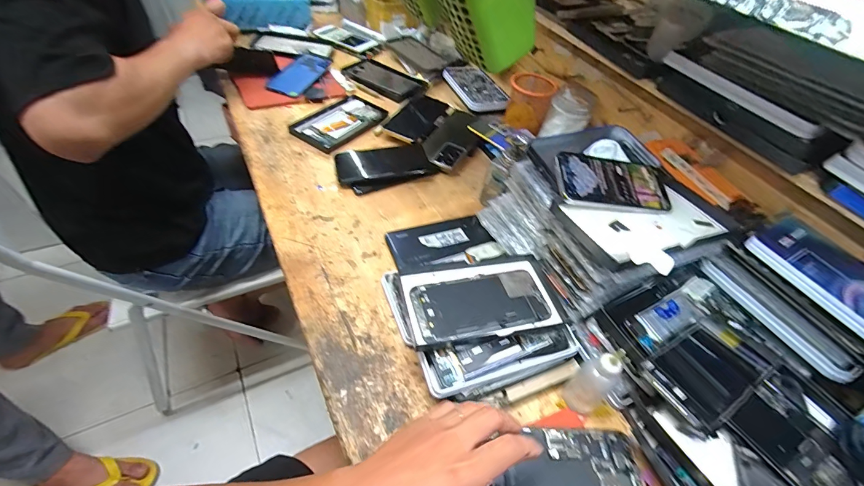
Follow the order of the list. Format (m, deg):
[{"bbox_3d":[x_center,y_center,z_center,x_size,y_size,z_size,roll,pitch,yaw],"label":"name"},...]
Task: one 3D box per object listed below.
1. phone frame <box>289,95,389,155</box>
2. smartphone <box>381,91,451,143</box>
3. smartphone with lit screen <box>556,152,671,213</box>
[{"bbox_3d":[-0.175,-0.237,0.719,0.110,0.016,0.178,31,52,17],"label":"phone frame"},{"bbox_3d":[-0.029,-0.259,0.751,0.091,0.010,0.177,26,51,13],"label":"smartphone"},{"bbox_3d":[0.221,-0.073,0.453,0.139,0.010,0.072,3,65,-13],"label":"smartphone with lit screen"}]

